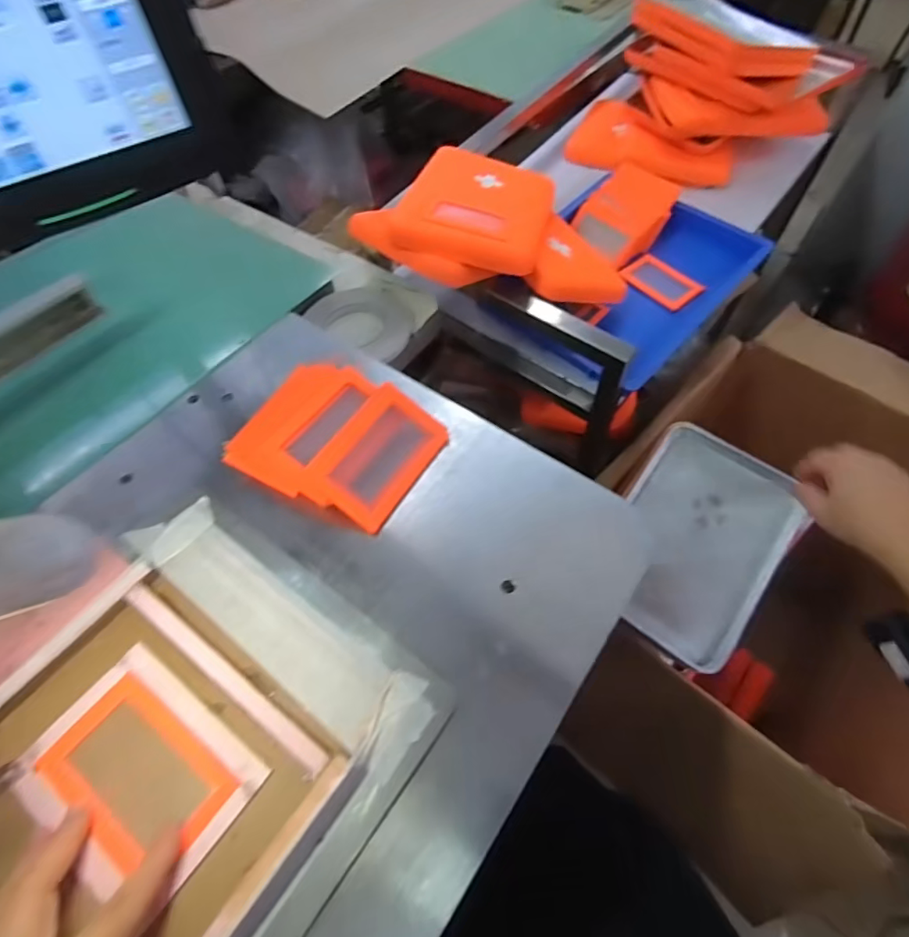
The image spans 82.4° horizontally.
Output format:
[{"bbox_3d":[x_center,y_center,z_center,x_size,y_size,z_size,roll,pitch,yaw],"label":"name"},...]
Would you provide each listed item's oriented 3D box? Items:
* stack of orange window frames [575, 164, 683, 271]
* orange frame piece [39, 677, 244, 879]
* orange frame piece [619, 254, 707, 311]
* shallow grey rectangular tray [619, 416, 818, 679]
[{"bbox_3d":[0.253,-0.382,0.783,0.117,0.026,0.162,39,83,15],"label":"stack of orange window frames"},{"bbox_3d":[-0.181,0.174,0.296,0.102,0.008,0.063,32,63,18],"label":"orange frame piece"},{"bbox_3d":[0.302,-0.273,0.756,0.060,0.014,0.107,-33,64,-19],"label":"orange frame piece"},{"bbox_3d":[0.285,0.085,0.621,0.175,0.043,0.256,32,76,15],"label":"shallow grey rectangular tray"}]

